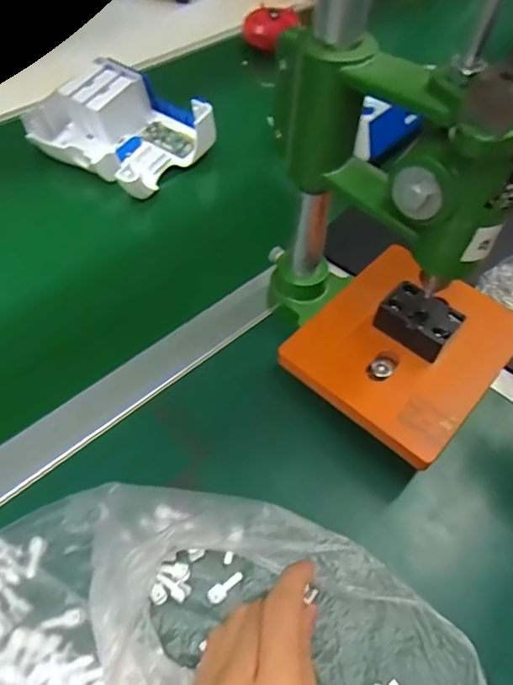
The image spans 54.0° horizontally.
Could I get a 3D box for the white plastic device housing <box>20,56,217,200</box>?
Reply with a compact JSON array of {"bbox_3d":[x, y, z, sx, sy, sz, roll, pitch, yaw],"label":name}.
[{"bbox_3d":[-0.153,-0.248,0.570,0.175,0.060,0.151,35,59,21],"label":"white plastic device housing"}]

